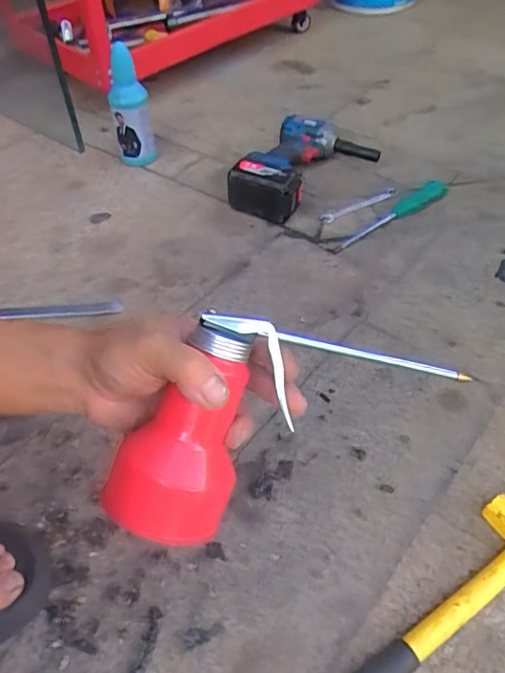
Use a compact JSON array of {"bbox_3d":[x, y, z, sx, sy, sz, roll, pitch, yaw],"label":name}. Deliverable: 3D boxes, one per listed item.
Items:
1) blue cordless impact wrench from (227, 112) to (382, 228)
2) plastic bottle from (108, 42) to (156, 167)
[{"bbox_3d":[0.086,-0.286,0.923,0.172,0.084,0.227,26,54,23],"label":"blue cordless impact wrench"},{"bbox_3d":[-0.218,-0.402,0.958,0.071,0.196,0.074,-12,49,-8],"label":"plastic bottle"}]

